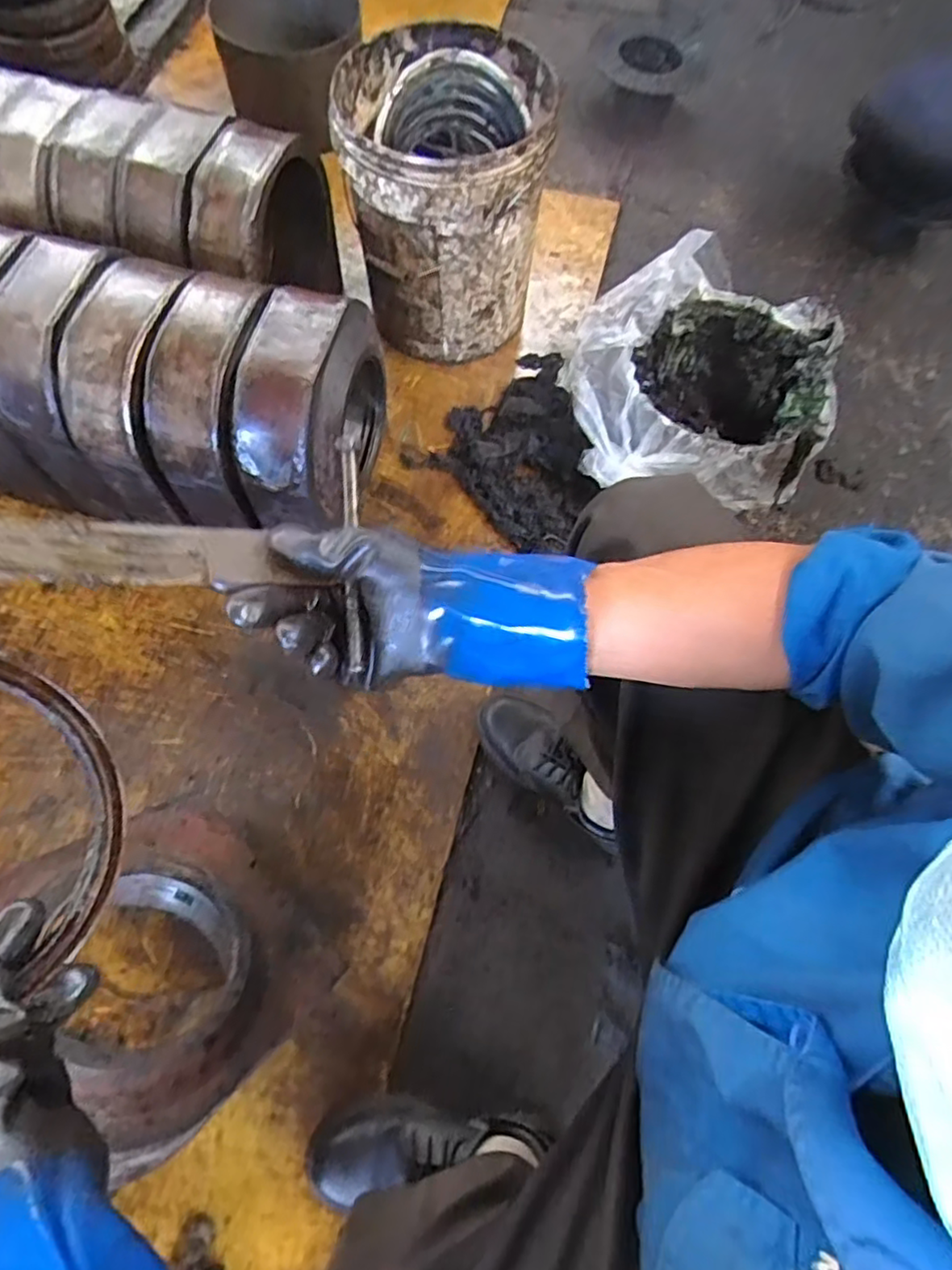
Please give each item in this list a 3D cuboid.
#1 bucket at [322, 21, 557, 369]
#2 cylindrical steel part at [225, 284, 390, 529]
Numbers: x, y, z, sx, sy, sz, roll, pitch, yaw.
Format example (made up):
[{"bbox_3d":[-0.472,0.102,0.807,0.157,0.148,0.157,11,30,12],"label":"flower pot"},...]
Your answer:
[{"bbox_3d":[-0.043,-0.679,0.993,0.283,0.355,0.302,0,69,0],"label":"bucket"},{"bbox_3d":[-0.210,-0.285,0.844,0.119,0.238,0.249,12,68,3],"label":"cylindrical steel part"}]

